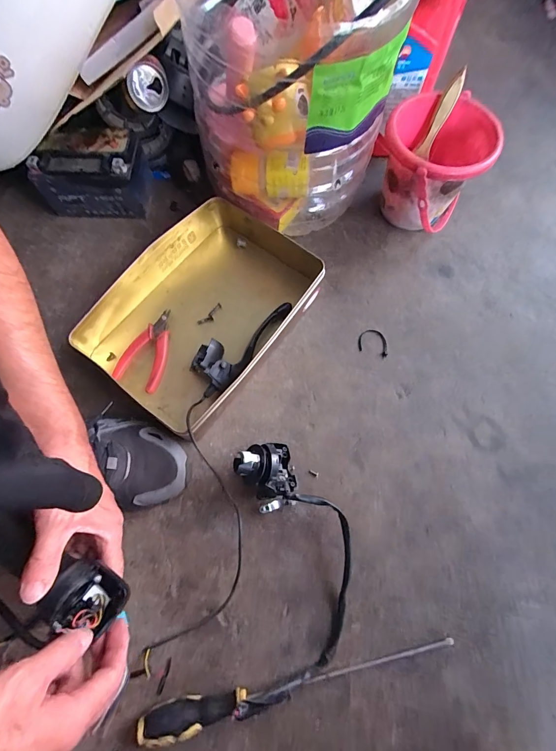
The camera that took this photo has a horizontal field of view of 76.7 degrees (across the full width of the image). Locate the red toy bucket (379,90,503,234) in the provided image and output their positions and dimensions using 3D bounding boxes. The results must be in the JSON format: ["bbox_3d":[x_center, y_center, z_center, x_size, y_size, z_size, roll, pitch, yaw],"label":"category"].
[{"bbox_3d":[0.219,-0.306,0.524,0.142,0.134,0.152,0,72,0],"label":"red toy bucket"}]

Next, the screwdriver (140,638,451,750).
[{"bbox_3d":[0.025,0.325,0.368,0.334,0.030,0.026,-11,73,-4],"label":"screwdriver"}]

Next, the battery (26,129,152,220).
[{"bbox_3d":[-0.282,-0.312,0.541,0.155,0.096,0.103,1,72,1],"label":"battery"}]

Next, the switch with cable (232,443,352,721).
[{"bbox_3d":[0.020,0.202,0.391,0.134,0.068,0.248,-2,72,0],"label":"switch with cable"}]

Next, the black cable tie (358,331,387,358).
[{"bbox_3d":[0.140,-0.049,0.509,0.045,0.004,0.038,20,73,6],"label":"black cable tie"}]

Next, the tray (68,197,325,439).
[{"bbox_3d":[-0.102,-0.093,0.491,0.225,0.061,0.297,34,75,10],"label":"tray"}]

